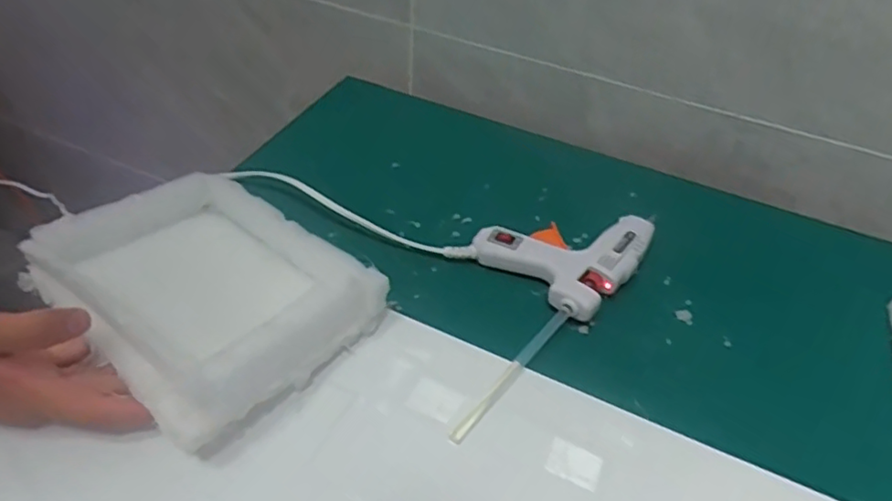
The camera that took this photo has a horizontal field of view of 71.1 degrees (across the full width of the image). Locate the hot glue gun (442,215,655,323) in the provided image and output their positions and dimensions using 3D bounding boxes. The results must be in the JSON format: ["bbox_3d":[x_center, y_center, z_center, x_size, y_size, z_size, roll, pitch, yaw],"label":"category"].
[{"bbox_3d":[0.090,-0.007,0.502,0.123,0.021,0.124,29,49,22],"label":"hot glue gun"}]

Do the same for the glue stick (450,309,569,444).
[{"bbox_3d":[0.045,0.080,0.416,0.010,0.008,0.125,31,50,24],"label":"glue stick"}]

